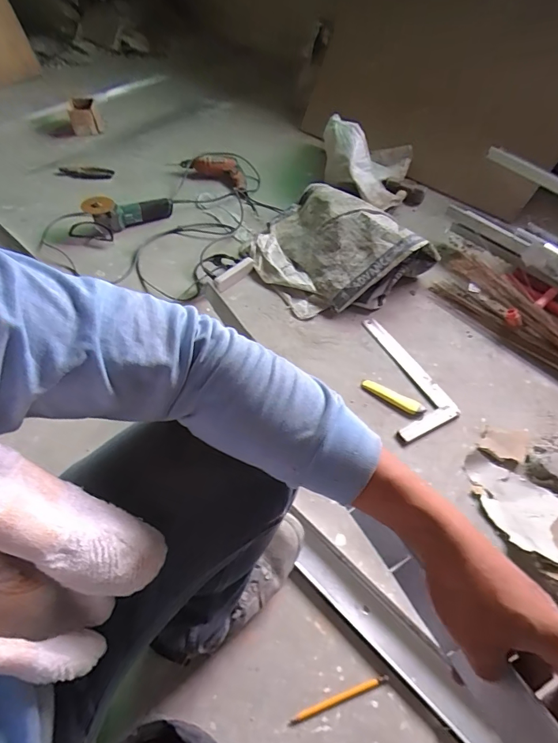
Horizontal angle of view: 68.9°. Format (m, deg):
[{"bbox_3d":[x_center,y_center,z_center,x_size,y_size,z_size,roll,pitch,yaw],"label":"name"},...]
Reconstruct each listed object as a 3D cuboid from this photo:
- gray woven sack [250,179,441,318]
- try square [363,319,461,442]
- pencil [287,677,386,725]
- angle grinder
[{"bbox_3d":[0.143,-0.367,1.208,0.399,0.155,0.483,-36,61,-25],"label":"gray woven sack"},{"bbox_3d":[0.287,0.000,1.014,0.156,0.011,0.346,-19,55,-15],"label":"try square"},{"bbox_3d":[0.094,0.510,0.635,0.164,0.004,0.012,-15,54,-12],"label":"pencil"},{"bbox_3d":[-0.515,-0.520,1.329,0.333,0.097,0.106,-29,58,-21],"label":"angle grinder"}]

